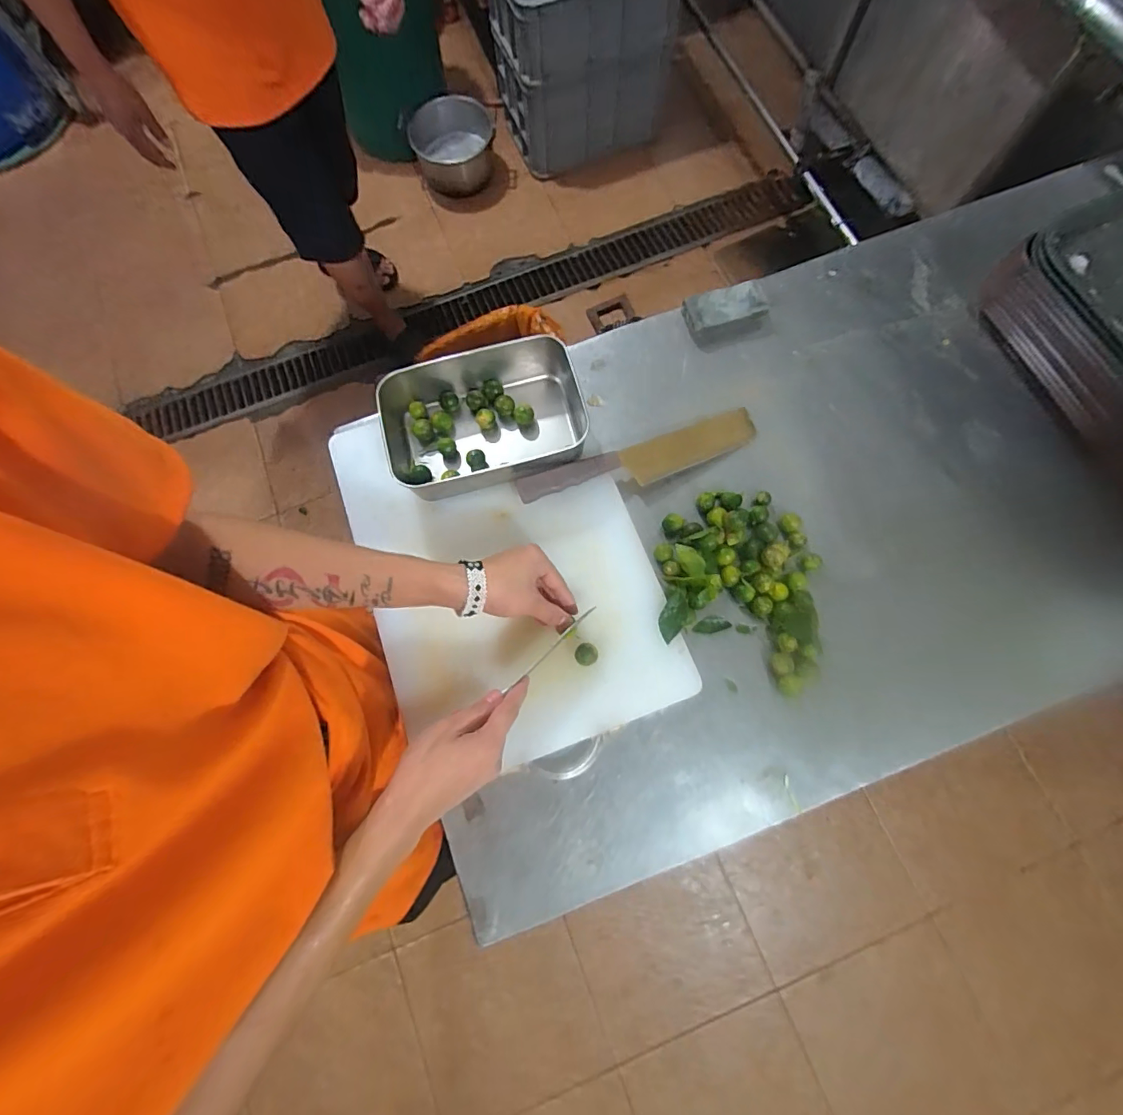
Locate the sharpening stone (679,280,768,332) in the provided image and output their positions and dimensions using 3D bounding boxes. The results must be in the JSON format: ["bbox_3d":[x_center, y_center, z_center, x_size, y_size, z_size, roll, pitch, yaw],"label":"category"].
[{"bbox_3d":[0.210,-0.324,0.627,0.101,0.020,0.047,-17,76,-3],"label":"sharpening stone"}]

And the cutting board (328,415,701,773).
[{"bbox_3d":[-0.074,-0.004,0.557,0.313,0.028,0.437,-20,71,-1],"label":"cutting board"}]

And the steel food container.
[{"bbox_3d":[-0.092,-0.157,0.566,0.239,0.075,0.159,-10,76,-1],"label":"steel food container"}]

